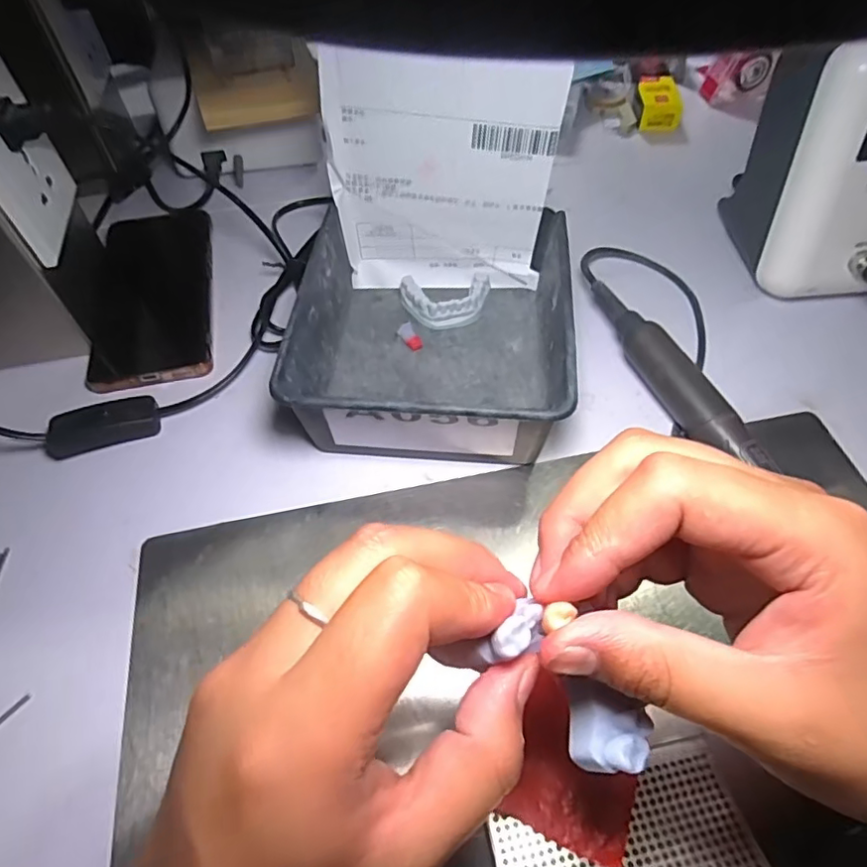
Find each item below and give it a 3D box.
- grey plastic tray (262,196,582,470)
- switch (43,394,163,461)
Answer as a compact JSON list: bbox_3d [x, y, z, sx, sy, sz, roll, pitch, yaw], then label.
[{"bbox_3d":[0.004,-0.064,0.352,0.159,0.063,0.174,5,55,5],"label":"grey plastic tray"},{"bbox_3d":[-0.198,-0.004,0.340,0.062,0.018,0.024,-20,57,-12],"label":"switch"}]

